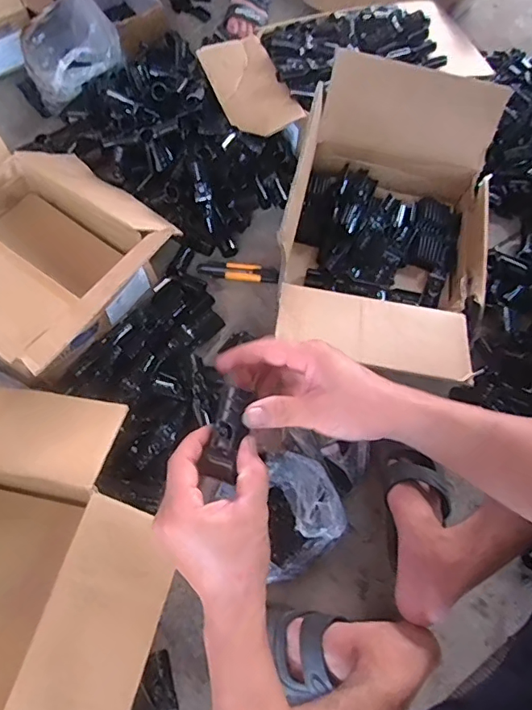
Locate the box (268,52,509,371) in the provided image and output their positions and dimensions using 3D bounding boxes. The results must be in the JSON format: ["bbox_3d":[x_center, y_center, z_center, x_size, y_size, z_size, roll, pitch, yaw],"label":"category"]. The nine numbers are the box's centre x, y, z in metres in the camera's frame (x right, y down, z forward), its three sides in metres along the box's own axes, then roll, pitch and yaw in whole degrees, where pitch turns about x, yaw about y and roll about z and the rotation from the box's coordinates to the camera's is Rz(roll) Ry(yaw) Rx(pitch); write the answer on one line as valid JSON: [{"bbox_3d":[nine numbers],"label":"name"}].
[{"bbox_3d":[0.214,-0.205,0.829,0.336,0.209,0.488,12,65,3],"label":"box"}]

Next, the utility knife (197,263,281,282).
[{"bbox_3d":[-0.051,-0.153,0.944,0.149,0.010,0.038,2,65,-2],"label":"utility knife"}]

